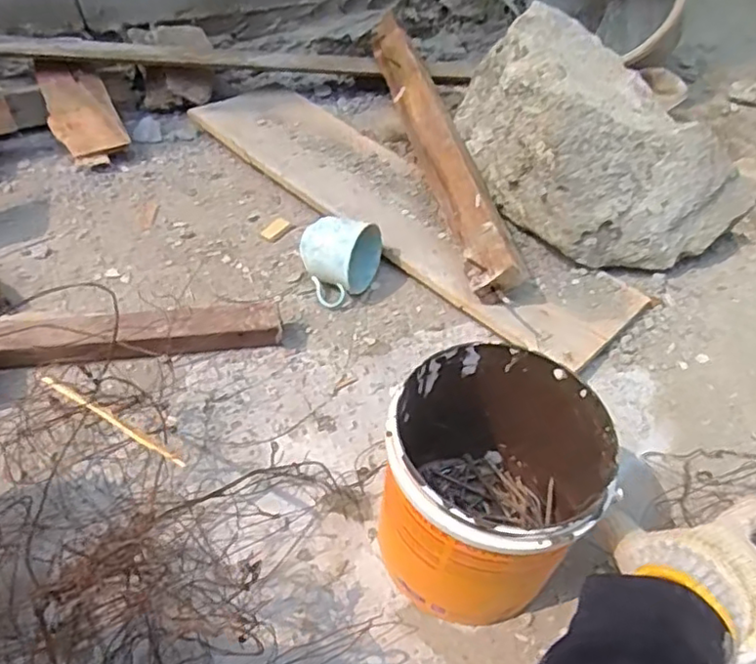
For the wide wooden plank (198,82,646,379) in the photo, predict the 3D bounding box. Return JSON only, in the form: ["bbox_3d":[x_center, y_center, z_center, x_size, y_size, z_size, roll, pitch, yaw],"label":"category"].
[{"bbox_3d":[0.013,-0.180,0.832,0.690,0.025,0.167,36,54,26],"label":"wide wooden plank"}]

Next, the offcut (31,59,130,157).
[{"bbox_3d":[-0.427,-0.322,0.900,0.089,0.020,0.162,-25,81,-9],"label":"offcut"}]

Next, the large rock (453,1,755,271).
[{"bbox_3d":[0.273,-0.243,0.783,0.271,0.217,0.305,-13,48,-13],"label":"large rock"}]

